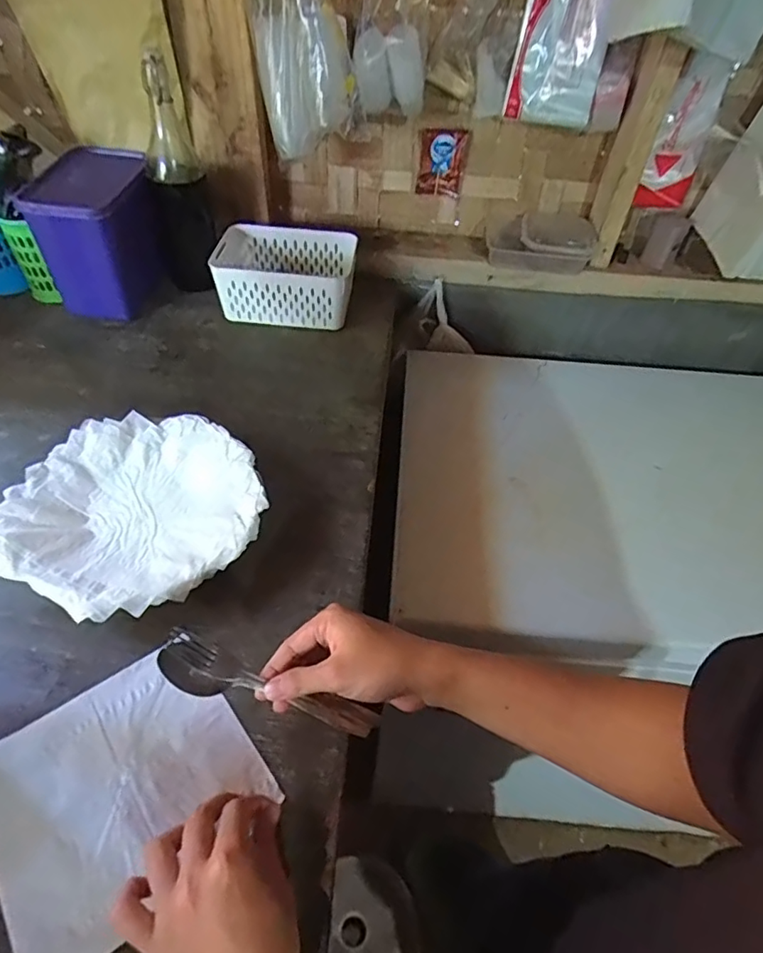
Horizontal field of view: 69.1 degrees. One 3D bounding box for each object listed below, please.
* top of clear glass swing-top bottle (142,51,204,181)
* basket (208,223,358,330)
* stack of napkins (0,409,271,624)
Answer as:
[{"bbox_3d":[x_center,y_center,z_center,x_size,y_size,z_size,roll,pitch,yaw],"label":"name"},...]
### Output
[{"bbox_3d":[-0.303,-0.500,0.778,0.066,0.160,0.068,-6,48,-10],"label":"top of clear glass swing-top bottle"},{"bbox_3d":[-0.153,-0.314,0.871,0.206,0.093,0.154,5,47,0],"label":"basket"},{"bbox_3d":[-0.247,0.032,0.571,0.240,0.046,0.242,21,49,14],"label":"stack of napkins"}]

